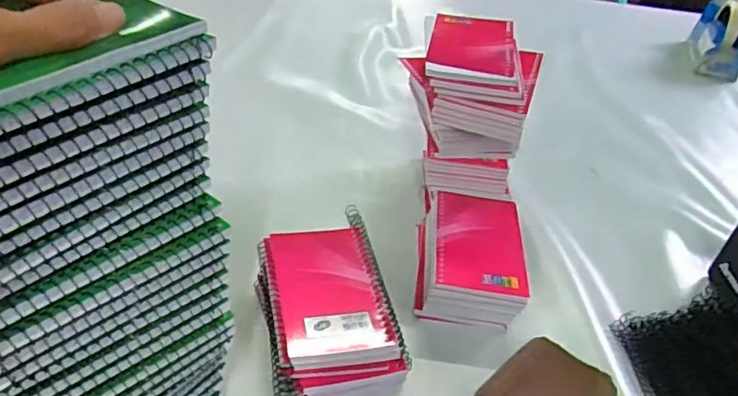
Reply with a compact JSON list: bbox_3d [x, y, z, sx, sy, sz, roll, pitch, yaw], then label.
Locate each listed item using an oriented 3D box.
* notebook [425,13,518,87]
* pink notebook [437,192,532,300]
[{"bbox_3d":[0.101,-0.149,0.567,0.080,0.010,0.142,12,37,4],"label":"notebook"},{"bbox_3d":[0.101,0.038,0.537,0.078,0.012,0.120,9,37,0],"label":"pink notebook"}]

